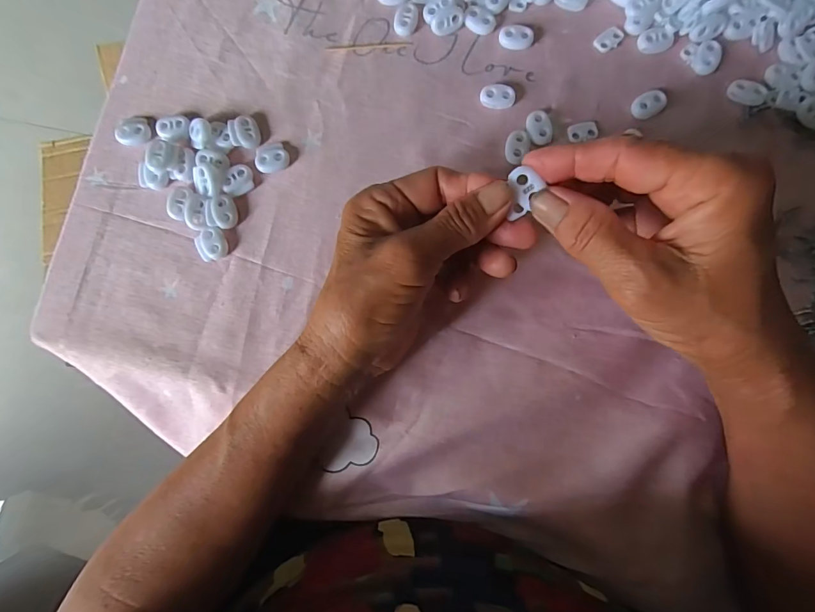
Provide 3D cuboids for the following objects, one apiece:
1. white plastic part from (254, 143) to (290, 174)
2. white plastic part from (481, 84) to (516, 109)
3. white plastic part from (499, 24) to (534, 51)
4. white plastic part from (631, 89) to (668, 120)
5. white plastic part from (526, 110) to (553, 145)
[{"bbox_3d":[-0.090,-0.098,0.277,0.022,0.005,0.018,-18,83,1],"label":"white plastic part"},{"bbox_3d":[0.060,-0.138,0.276,0.023,0.007,0.014,2,84,3],"label":"white plastic part"},{"bbox_3d":[0.073,-0.180,0.280,0.022,0.006,0.015,10,84,4],"label":"white plastic part"},{"bbox_3d":[0.157,-0.131,0.271,0.022,0.006,0.015,-26,83,0],"label":"white plastic part"},{"bbox_3d":[0.086,-0.115,0.273,0.016,0.005,0.023,-19,83,0],"label":"white plastic part"}]

